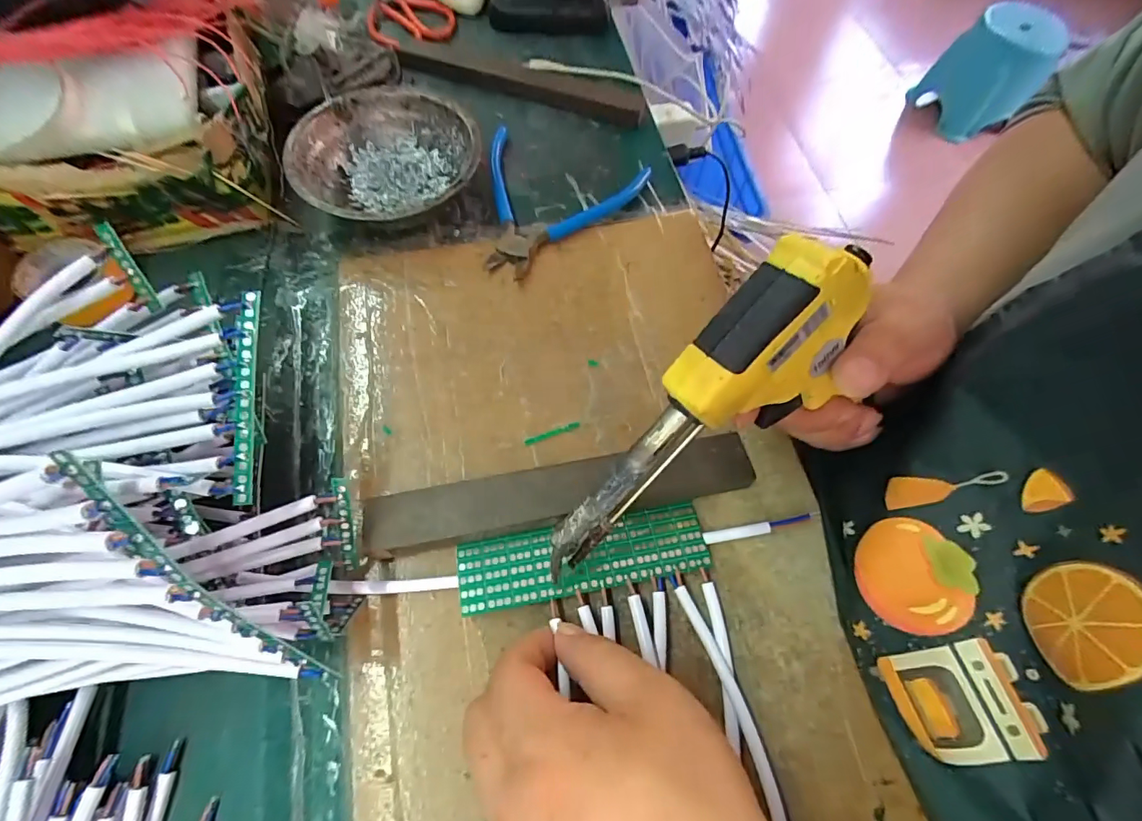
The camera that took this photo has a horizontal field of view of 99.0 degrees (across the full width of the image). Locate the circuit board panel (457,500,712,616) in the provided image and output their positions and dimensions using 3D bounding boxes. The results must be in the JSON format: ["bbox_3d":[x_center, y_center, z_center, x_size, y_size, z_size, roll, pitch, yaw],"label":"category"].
[{"bbox_3d":[0.007,0.075,0.255,0.128,0.004,0.037,-9,56,-7],"label":"circuit board panel"}]

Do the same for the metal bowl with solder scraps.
[{"bbox_3d":[-0.127,-0.170,0.346,0.115,0.043,0.124,1,65,-2],"label":"metal bowl with solder scraps"}]

